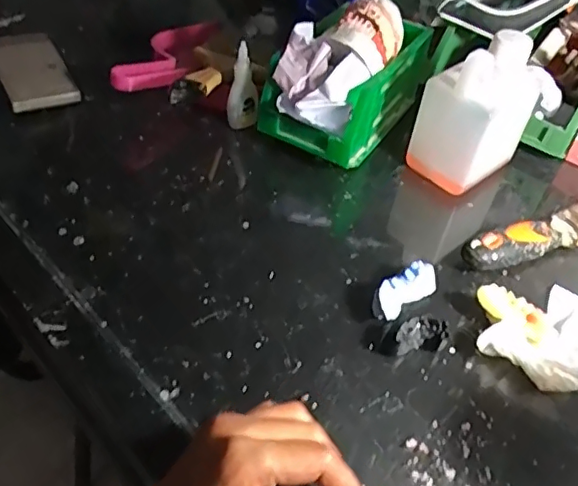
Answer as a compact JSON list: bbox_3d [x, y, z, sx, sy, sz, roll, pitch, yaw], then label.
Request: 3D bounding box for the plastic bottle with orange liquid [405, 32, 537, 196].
[{"bbox_3d":[0.171,-0.120,0.505,0.092,0.116,0.065,-29,56,-28],"label":"plastic bottle with orange liquid"}]

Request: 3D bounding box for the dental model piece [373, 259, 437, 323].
[{"bbox_3d":[0.089,0.036,0.429,0.058,0.025,0.022,-27,55,-26],"label":"dental model piece"}]

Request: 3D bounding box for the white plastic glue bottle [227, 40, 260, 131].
[{"bbox_3d":[-0.044,-0.153,0.553,0.029,0.088,0.035,3,47,-2],"label":"white plastic glue bottle"}]

